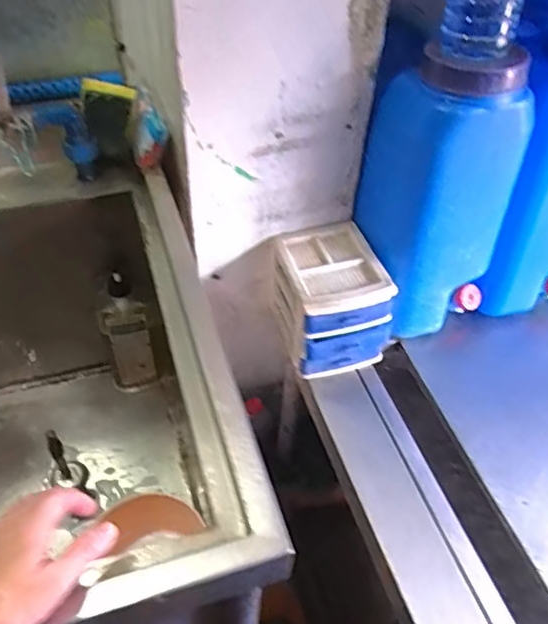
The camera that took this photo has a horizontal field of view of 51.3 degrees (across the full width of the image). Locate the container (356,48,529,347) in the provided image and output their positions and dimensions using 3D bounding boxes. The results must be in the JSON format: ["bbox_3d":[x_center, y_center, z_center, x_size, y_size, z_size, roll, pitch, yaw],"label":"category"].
[{"bbox_3d":[0.228,-0.167,0.819,0.164,0.380,0.151,-16,51,-16],"label":"container"}]

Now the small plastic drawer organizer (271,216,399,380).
[{"bbox_3d":[0.081,-0.018,0.873,0.146,0.138,0.183,-9,49,-11],"label":"small plastic drawer organizer"}]

